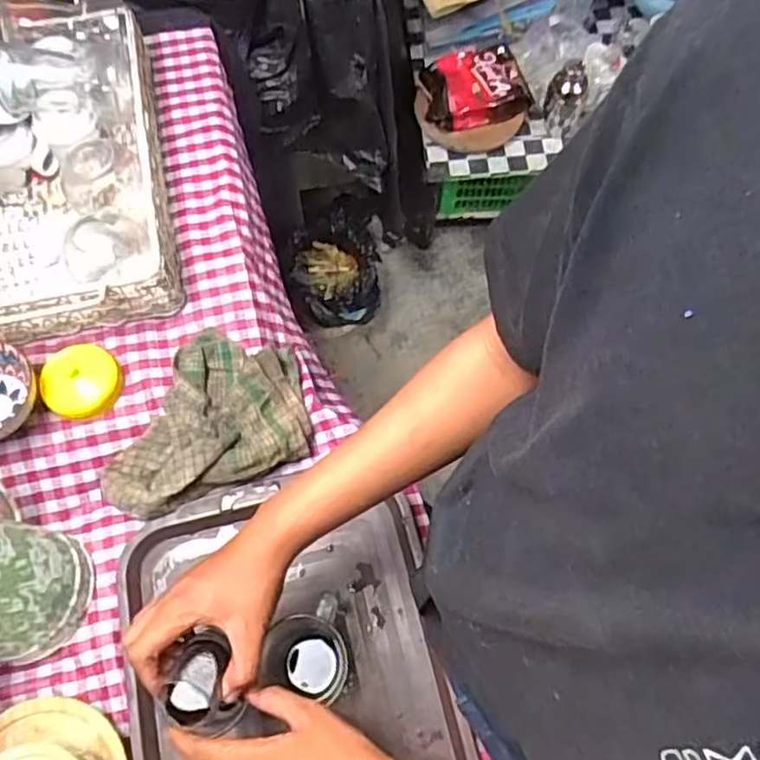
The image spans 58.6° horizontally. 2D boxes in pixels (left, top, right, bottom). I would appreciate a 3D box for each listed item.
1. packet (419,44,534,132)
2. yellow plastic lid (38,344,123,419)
[{"bbox_3d":[0.184,-0.567,1.311,0.202,0.069,0.142,-7,67,-3],"label":"packet"},{"bbox_3d":[-0.323,-0.001,0.728,0.074,0.028,0.076,-9,67,-4],"label":"yellow plastic lid"}]

